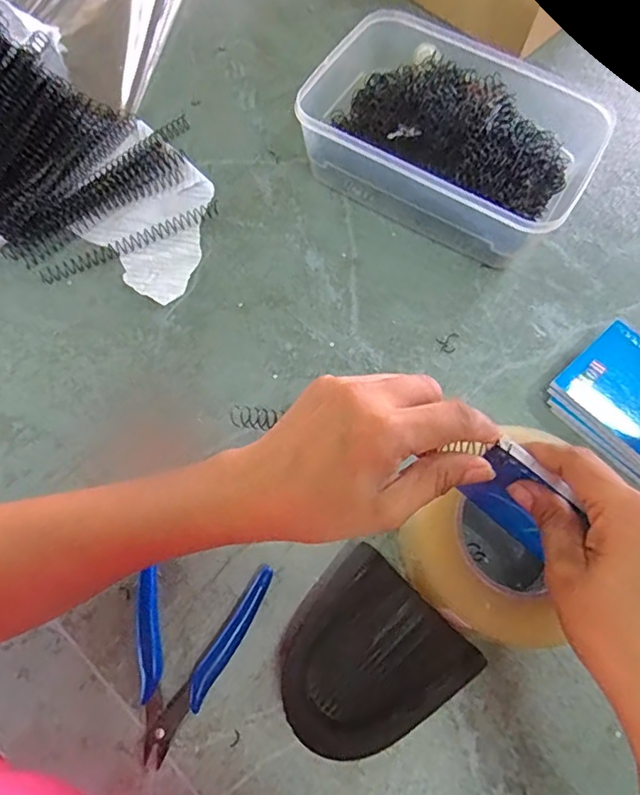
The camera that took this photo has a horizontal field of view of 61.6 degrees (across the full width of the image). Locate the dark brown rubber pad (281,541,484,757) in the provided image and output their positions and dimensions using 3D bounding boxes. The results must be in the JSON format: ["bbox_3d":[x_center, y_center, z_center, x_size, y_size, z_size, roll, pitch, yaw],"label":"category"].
[{"bbox_3d":[0.026,0.160,0.326,0.101,0.032,0.106,43,73,13],"label":"dark brown rubber pad"}]

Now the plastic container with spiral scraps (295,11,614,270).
[{"bbox_3d":[0.113,-0.230,0.468,0.230,0.068,0.181,28,71,8],"label":"plastic container with spiral scraps"}]

